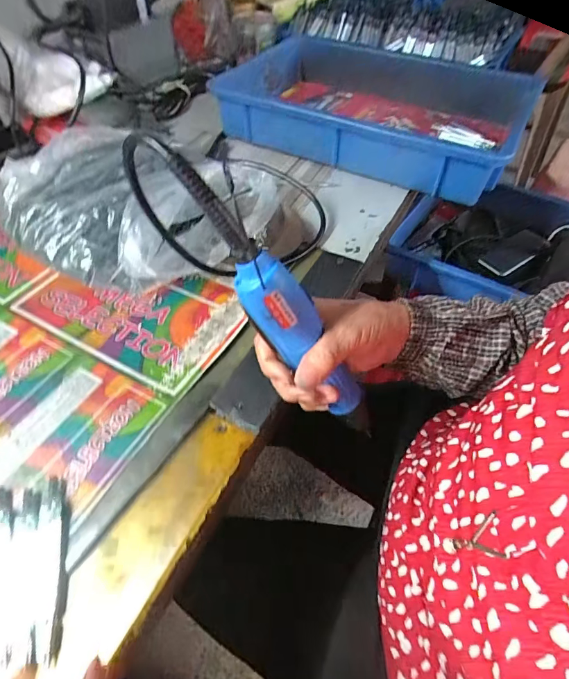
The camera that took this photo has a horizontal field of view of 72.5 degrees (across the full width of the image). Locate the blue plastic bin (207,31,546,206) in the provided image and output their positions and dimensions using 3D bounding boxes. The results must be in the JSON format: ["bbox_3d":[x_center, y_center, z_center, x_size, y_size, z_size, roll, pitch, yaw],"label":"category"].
[{"bbox_3d":[0.132,-0.376,0.628,0.463,0.080,0.319,25,54,19],"label":"blue plastic bin"}]

